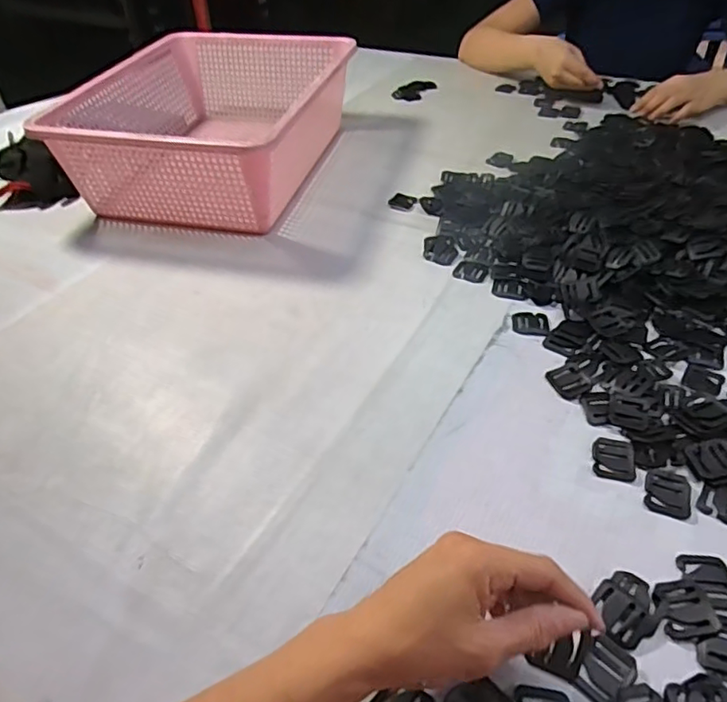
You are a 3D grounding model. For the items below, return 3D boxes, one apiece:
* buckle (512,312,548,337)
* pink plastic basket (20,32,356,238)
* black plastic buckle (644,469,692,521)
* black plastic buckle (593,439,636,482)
[{"bbox_3d":[0.164,-0.027,0.561,0.034,0.004,0.032,4,43,7],"label":"buckle"},{"bbox_3d":[-0.214,-0.331,0.818,0.343,0.125,0.392,10,44,13],"label":"pink plastic basket"},{"bbox_3d":[0.223,0.104,0.417,0.030,0.004,0.037,15,46,18],"label":"black plastic buckle"},{"bbox_3d":[0.193,0.083,0.439,0.030,0.004,0.035,7,44,11],"label":"black plastic buckle"}]

